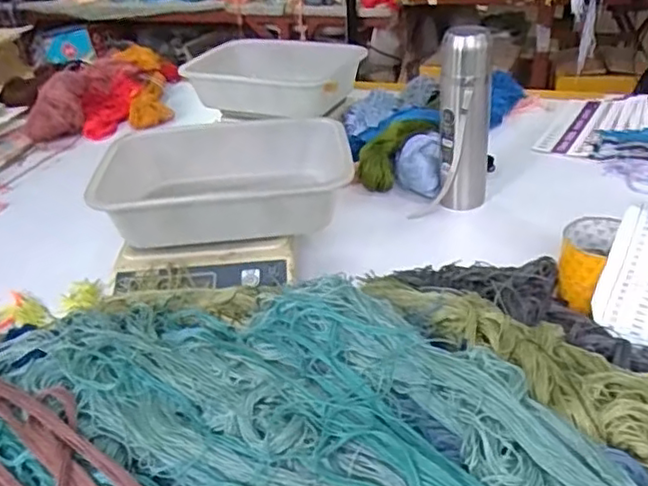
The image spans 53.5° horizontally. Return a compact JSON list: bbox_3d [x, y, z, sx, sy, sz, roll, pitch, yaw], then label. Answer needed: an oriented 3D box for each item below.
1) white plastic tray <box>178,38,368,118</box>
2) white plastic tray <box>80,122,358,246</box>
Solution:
[{"bbox_3d":[-0.092,-0.278,1.086,0.283,0.076,0.179,10,35,21],"label":"white plastic tray"},{"bbox_3d":[-0.112,-0.067,0.738,0.278,0.073,0.176,-9,32,-7],"label":"white plastic tray"}]

